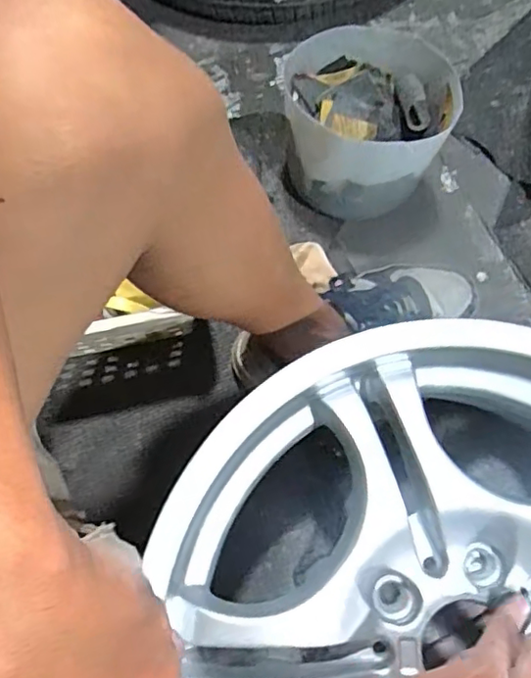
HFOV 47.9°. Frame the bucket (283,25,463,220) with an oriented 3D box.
[{"bbox_3d":[0.110,-0.230,0.671,0.167,0.152,0.156,-8,74,-1],"label":"bucket"}]

